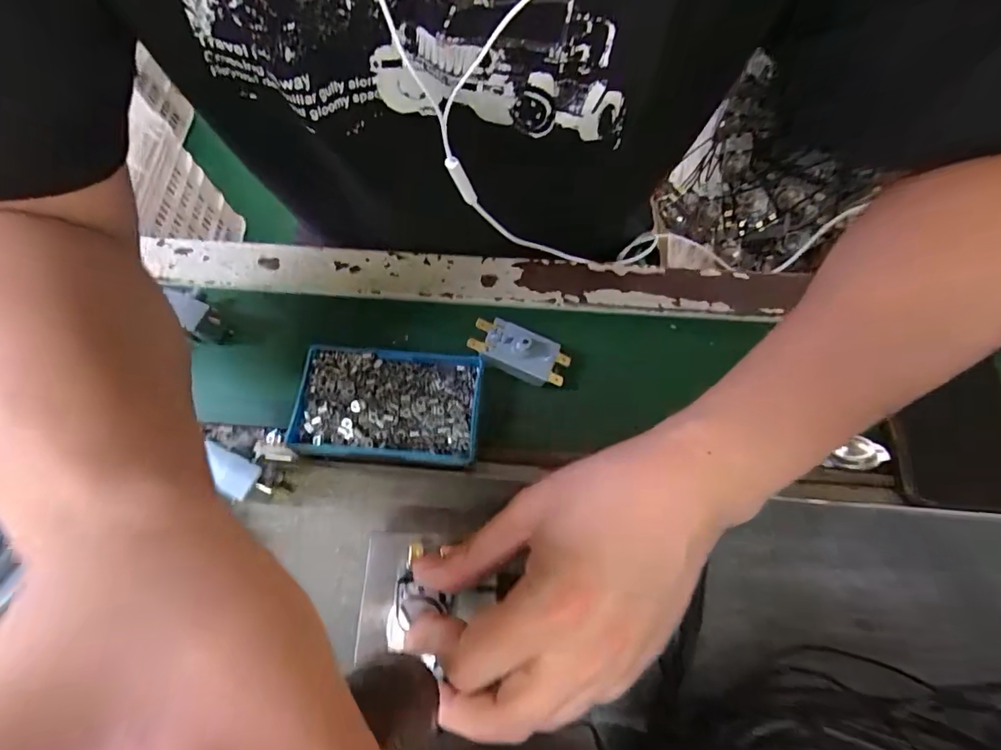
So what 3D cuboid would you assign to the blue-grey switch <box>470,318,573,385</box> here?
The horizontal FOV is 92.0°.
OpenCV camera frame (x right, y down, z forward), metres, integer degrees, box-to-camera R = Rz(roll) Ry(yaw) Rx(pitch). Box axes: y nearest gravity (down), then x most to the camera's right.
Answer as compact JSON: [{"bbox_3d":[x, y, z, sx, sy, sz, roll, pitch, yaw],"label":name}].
[{"bbox_3d":[0.012,-0.016,0.317,0.065,0.022,0.029,25,72,9],"label":"blue-grey switch"}]

